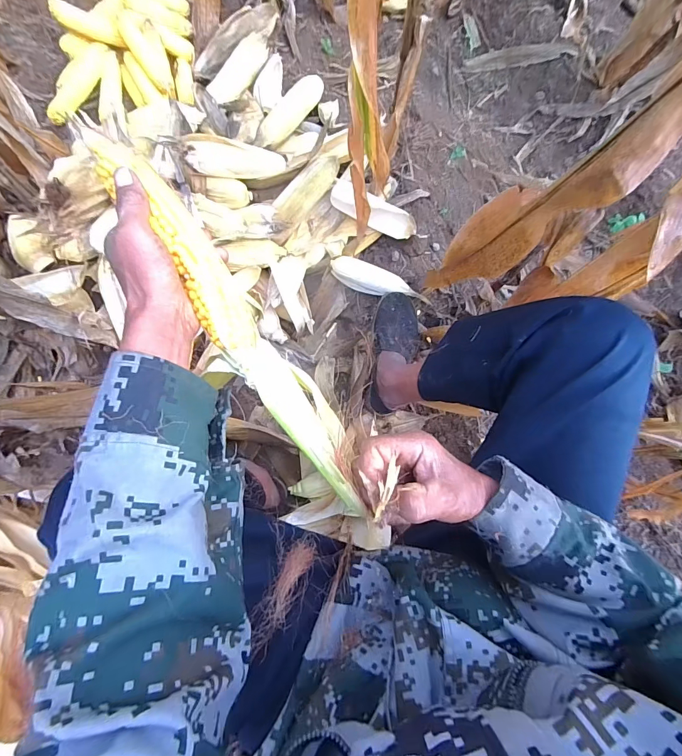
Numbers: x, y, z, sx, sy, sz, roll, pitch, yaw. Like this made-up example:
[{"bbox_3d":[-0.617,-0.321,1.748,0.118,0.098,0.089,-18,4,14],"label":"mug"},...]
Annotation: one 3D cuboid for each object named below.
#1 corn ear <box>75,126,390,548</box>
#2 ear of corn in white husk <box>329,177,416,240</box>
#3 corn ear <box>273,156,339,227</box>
[{"bbox_3d":[-0.085,-0.037,0.335,0.054,0.052,0.417,-34,89,-7],"label":"corn ear"},{"bbox_3d":[0.074,-0.376,0.827,0.205,0.041,0.055,26,80,2],"label":"ear of corn in white husk"},{"bbox_3d":[-0.077,-0.412,0.800,0.179,0.055,0.062,-44,84,-8],"label":"corn ear"}]

